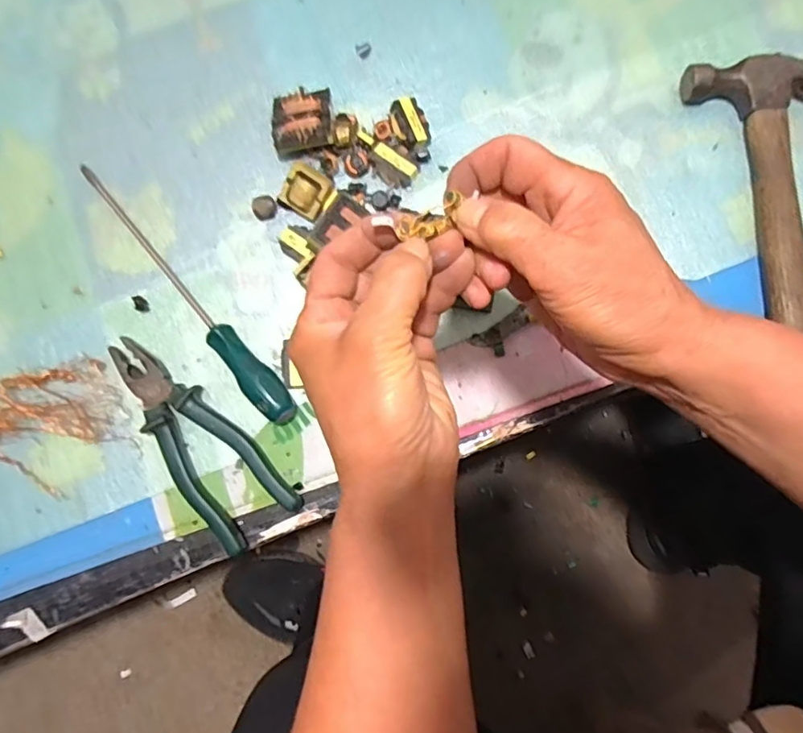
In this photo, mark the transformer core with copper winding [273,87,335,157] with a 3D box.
[{"bbox_3d":[-0.084,-0.210,0.488,0.051,0.017,0.057,-9,73,-1],"label":"transformer core with copper winding"}]

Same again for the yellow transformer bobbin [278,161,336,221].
[{"bbox_3d":[-0.080,-0.146,0.479,0.039,0.012,0.040,26,112,-8],"label":"yellow transformer bobbin"}]

